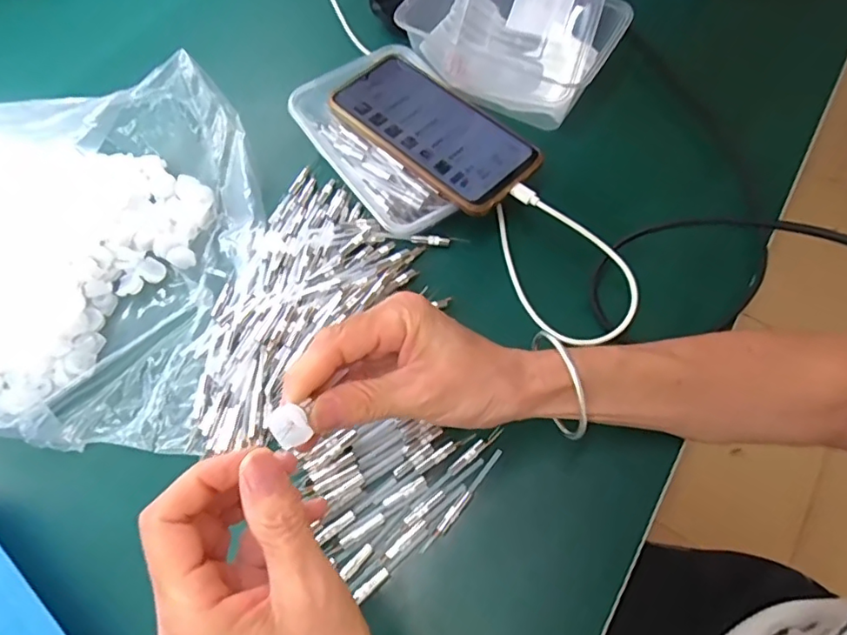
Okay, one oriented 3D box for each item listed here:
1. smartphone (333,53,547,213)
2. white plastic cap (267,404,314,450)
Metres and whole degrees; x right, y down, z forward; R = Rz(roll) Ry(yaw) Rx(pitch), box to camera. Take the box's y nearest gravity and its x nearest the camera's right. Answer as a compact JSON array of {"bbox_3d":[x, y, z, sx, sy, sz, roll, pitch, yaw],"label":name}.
[{"bbox_3d":[0.006,-0.145,0.429,0.077,0.009,0.167,-41,70,-19],"label":"smartphone"},{"bbox_3d":[-0.058,0.048,0.245,0.016,0.010,0.016,-1,62,1],"label":"white plastic cap"}]

